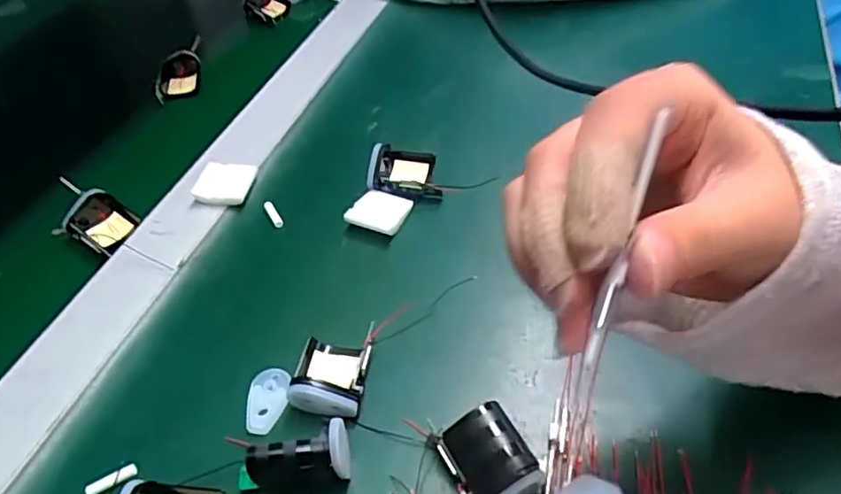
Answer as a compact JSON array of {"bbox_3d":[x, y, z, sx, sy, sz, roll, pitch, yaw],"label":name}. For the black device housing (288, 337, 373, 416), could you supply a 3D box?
[{"bbox_3d":[-0.048,0.065,0.314,0.039,0.019,0.042,5,48,8],"label":"black device housing"}]

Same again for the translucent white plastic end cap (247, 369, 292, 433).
[{"bbox_3d":[-0.079,0.080,0.314,0.021,0.005,0.035,-5,47,-1],"label":"translucent white plastic end cap"}]

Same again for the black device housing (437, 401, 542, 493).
[{"bbox_3d":[0.030,0.098,0.274,0.032,0.027,0.041,-19,48,-15],"label":"black device housing"}]

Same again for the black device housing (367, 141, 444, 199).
[{"bbox_3d":[-0.012,-0.052,0.418,0.049,0.020,0.039,1,47,4],"label":"black device housing"}]

